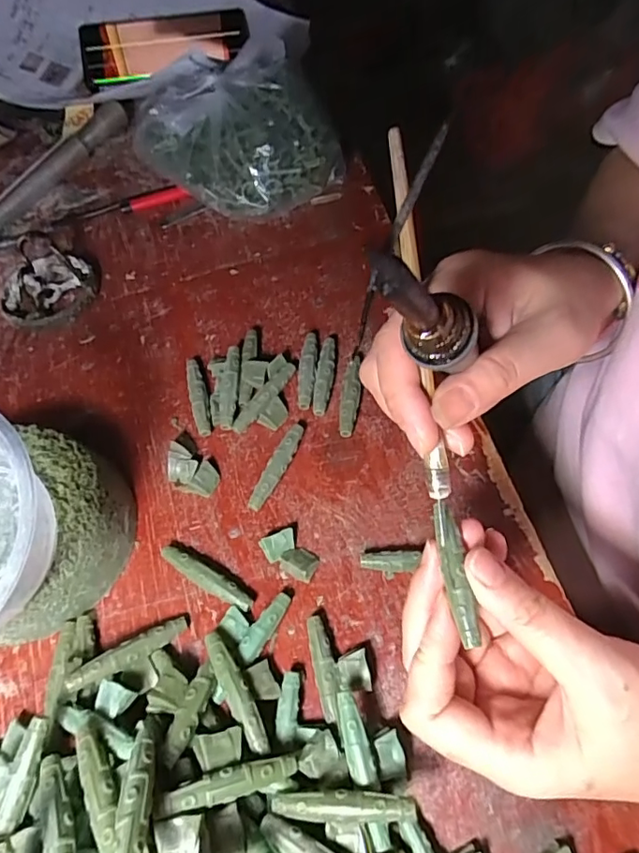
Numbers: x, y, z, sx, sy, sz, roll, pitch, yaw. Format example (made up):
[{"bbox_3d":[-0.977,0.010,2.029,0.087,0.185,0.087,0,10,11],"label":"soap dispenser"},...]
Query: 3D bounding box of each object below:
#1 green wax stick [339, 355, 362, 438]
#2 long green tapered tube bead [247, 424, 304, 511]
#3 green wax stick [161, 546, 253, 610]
[{"bbox_3d":[0.020,-0.019,0.326,0.011,0.012,0.055,7,60,7],"label":"green wax stick"},{"bbox_3d":[-0.024,0.024,0.304,0.010,0.011,0.056,20,63,14],"label":"long green tapered tube bead"},{"bbox_3d":[-0.059,0.079,0.274,0.056,0.010,0.012,24,64,16],"label":"green wax stick"}]

